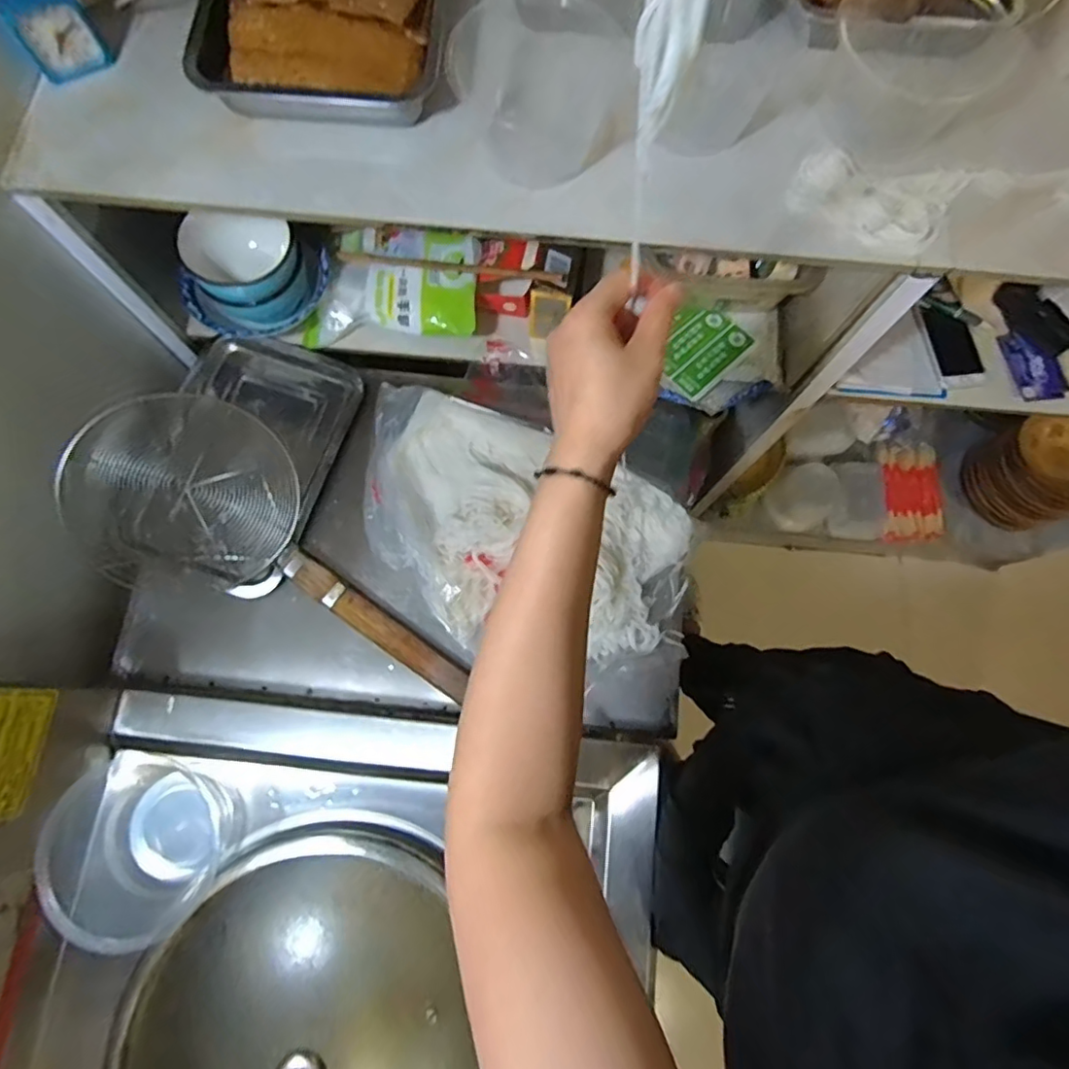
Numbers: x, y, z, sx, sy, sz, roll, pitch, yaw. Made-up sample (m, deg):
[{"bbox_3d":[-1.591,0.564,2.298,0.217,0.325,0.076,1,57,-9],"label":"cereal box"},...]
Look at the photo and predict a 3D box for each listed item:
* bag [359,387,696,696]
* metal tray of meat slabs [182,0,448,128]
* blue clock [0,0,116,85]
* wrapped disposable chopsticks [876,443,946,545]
[{"bbox_3d":[-0.023,-0.005,0.669,0.424,0.053,0.260,22,76,5],"label":"bag"},{"bbox_3d":[-0.179,-0.504,0.526,0.202,0.060,0.297,2,75,-1],"label":"metal tray of meat slabs"},{"bbox_3d":[-0.417,-0.440,0.507,0.068,0.062,0.037,-31,78,-9],"label":"blue clock"},{"bbox_3d":[0.817,-0.092,1.280,0.144,0.048,0.218,-1,75,-2],"label":"wrapped disposable chopsticks"}]

